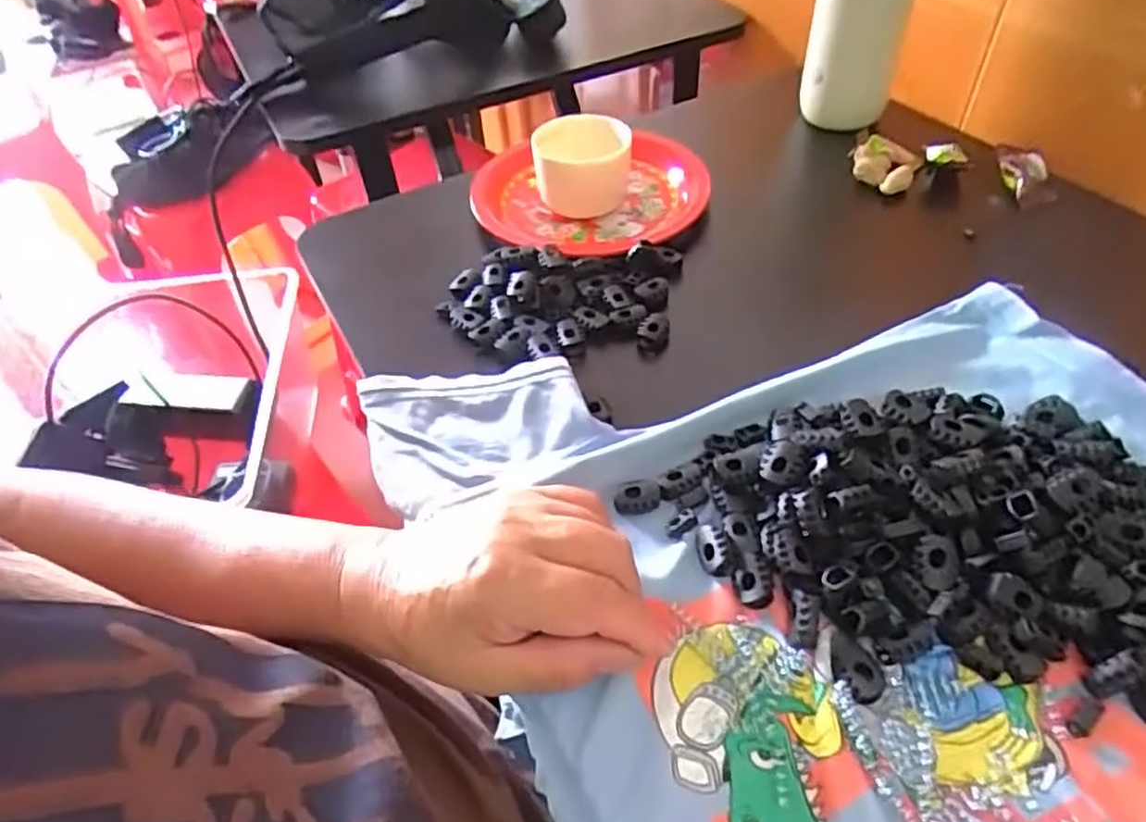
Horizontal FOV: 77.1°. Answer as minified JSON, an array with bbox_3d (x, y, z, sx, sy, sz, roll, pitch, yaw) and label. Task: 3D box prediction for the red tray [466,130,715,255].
[{"bbox_3d":[0.013,-0.154,0.517,0.162,0.026,0.147,-9,48,-3],"label":"red tray"}]

